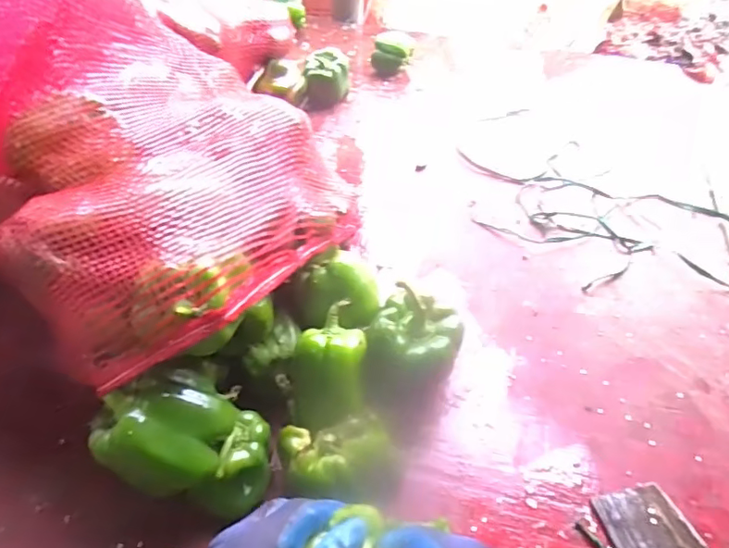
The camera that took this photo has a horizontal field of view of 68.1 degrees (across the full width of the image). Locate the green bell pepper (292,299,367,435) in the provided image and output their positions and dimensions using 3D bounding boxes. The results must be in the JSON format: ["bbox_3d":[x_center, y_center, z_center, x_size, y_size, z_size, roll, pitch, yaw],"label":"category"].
[{"bbox_3d":[-0.031,0.089,0.509,0.071,0.119,0.063,4,17,17],"label":"green bell pepper"}]

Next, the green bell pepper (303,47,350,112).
[{"bbox_3d":[-0.071,-0.348,0.963,0.086,0.081,0.077,-5,46,-7],"label":"green bell pepper"}]

